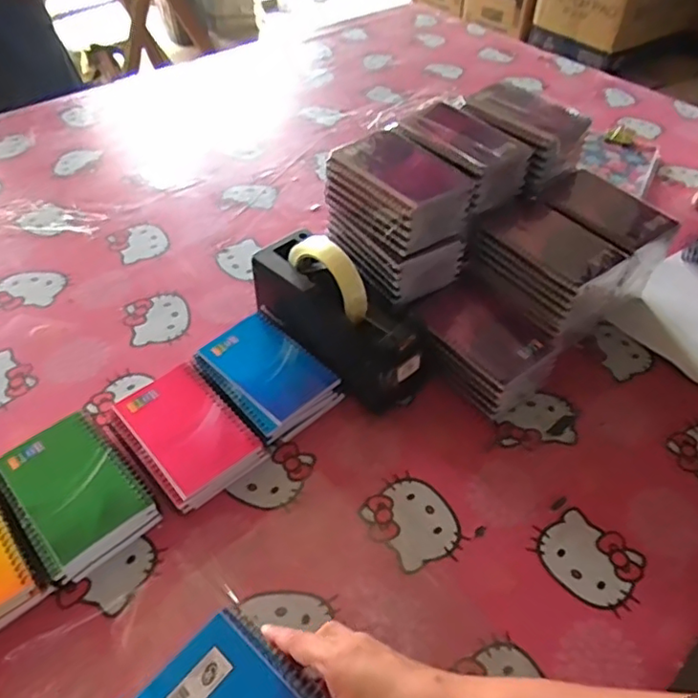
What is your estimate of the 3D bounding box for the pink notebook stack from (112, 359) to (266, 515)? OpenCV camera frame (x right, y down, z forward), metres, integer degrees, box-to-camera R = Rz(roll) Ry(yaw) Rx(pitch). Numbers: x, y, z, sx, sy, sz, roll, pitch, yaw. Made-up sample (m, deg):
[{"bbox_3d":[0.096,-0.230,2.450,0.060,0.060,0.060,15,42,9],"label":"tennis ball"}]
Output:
[{"bbox_3d":[-0.153,0.082,0.559,0.092,0.031,0.133,-31,56,-28],"label":"pink notebook stack"}]

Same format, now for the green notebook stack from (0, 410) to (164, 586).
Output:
[{"bbox_3d":[-0.237,0.125,0.515,0.093,0.033,0.131,-33,57,-29],"label":"green notebook stack"}]

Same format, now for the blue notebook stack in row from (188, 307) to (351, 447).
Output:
[{"bbox_3d":[-0.086,0.028,0.611,0.099,0.032,0.137,-32,56,-28],"label":"blue notebook stack in row"}]

